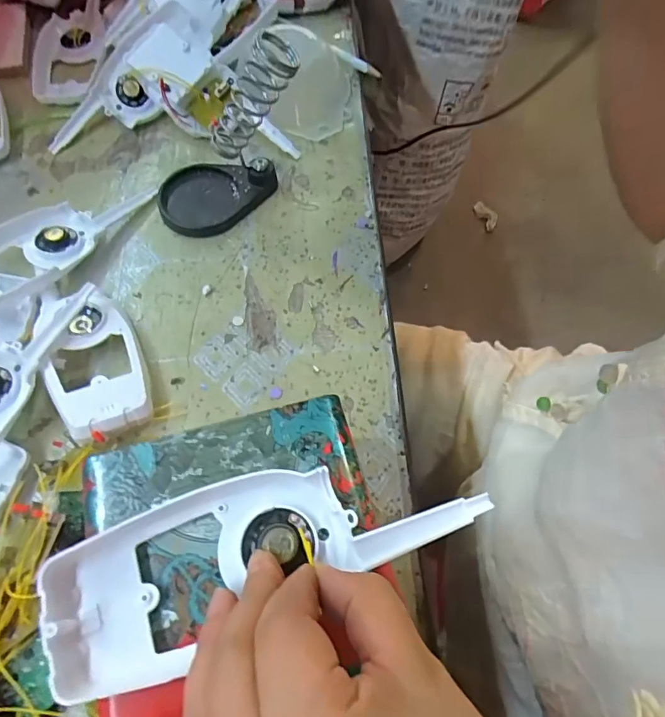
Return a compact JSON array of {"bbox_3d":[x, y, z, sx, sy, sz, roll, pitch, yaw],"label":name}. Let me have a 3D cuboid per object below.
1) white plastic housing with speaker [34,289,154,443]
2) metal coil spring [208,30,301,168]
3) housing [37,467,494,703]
[{"bbox_3d":[-0.155,0.000,0.314,0.055,0.028,0.110,-27,68,-13],"label":"white plastic housing with speaker"},{"bbox_3d":[-0.071,-0.219,0.412,0.046,0.034,0.138,17,65,7],"label":"metal coil spring"},{"bbox_3d":[-0.023,0.071,0.188,0.162,0.018,0.061,-15,66,-9],"label":"housing"}]

